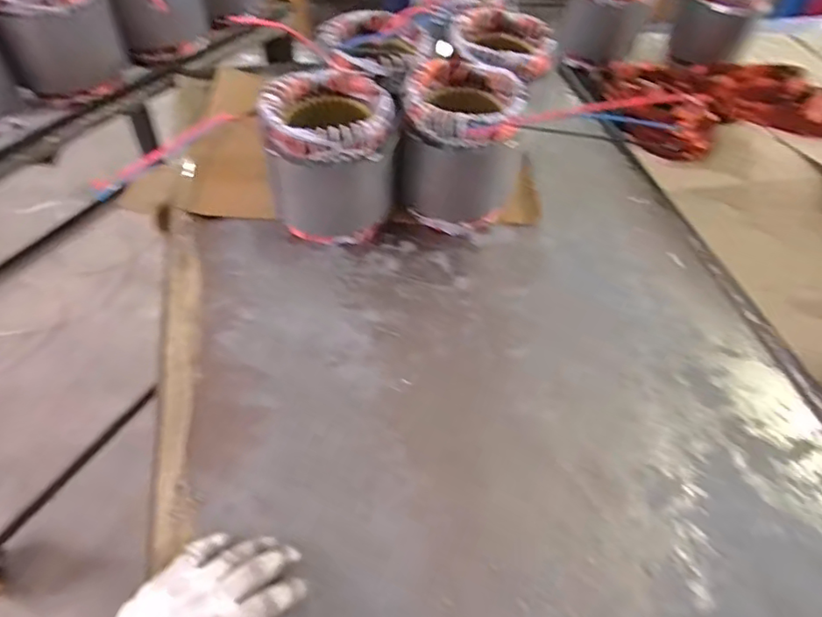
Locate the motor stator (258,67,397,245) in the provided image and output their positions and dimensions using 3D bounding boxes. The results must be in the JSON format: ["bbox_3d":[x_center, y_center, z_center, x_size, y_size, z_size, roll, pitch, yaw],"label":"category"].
[{"bbox_3d":[-0.096,-0.181,0.679,0.144,0.163,0.134,-4,51,-8],"label":"motor stator"}]

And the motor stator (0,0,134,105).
[{"bbox_3d":[-0.510,-0.411,0.803,0.152,0.154,0.168,-20,55,-20],"label":"motor stator"}]

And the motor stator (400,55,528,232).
[{"bbox_3d":[0.056,-0.200,0.704,0.134,0.168,0.133,4,50,-2],"label":"motor stator"}]

